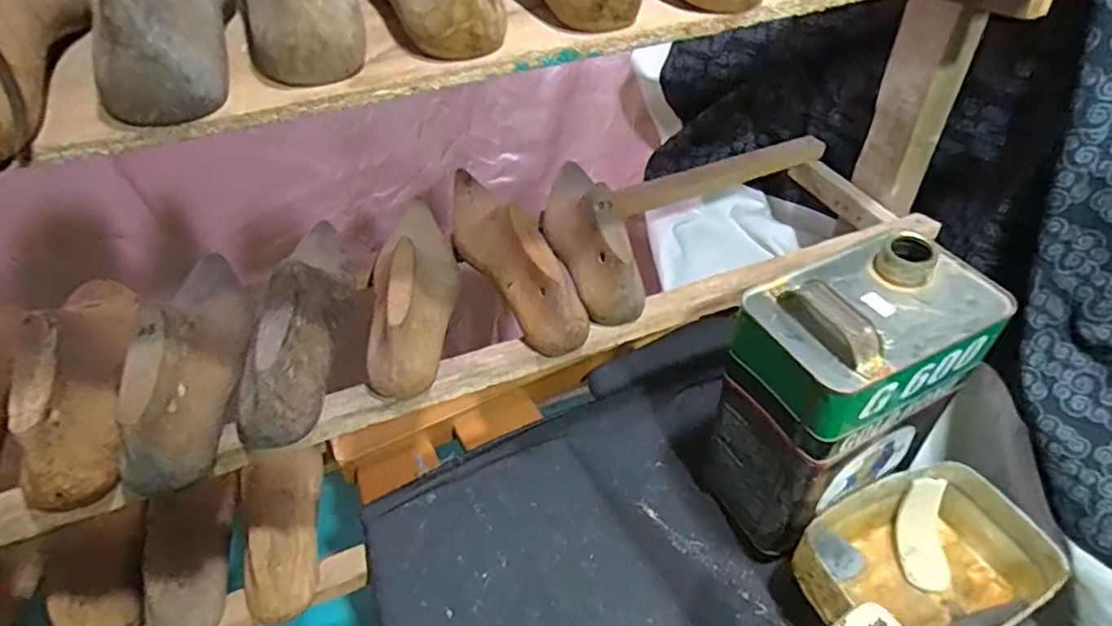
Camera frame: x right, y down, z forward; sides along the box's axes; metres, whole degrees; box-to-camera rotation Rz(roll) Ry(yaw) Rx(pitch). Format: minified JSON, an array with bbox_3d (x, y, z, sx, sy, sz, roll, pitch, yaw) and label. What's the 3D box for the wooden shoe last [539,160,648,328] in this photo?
[{"bbox_3d":[0.029,-0.071,0.552,0.054,0.073,0.175,-11,43,-14],"label":"wooden shoe last"}]

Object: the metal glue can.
[{"bbox_3d":[0.225,0.073,0.510,0.165,0.240,0.110,-18,45,-20],"label":"metal glue can"}]

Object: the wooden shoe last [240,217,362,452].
[{"bbox_3d":[-0.200,-0.012,0.491,0.063,0.074,0.247,-5,42,-6],"label":"wooden shoe last"}]

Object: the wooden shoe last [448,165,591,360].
[{"bbox_3d":[-0.049,-0.066,0.550,0.054,0.078,0.250,-19,45,-21],"label":"wooden shoe last"}]

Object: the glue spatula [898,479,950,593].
[{"bbox_3d":[0.315,0.188,0.534,0.035,0.012,0.090,9,72,9],"label":"glue spatula"}]

